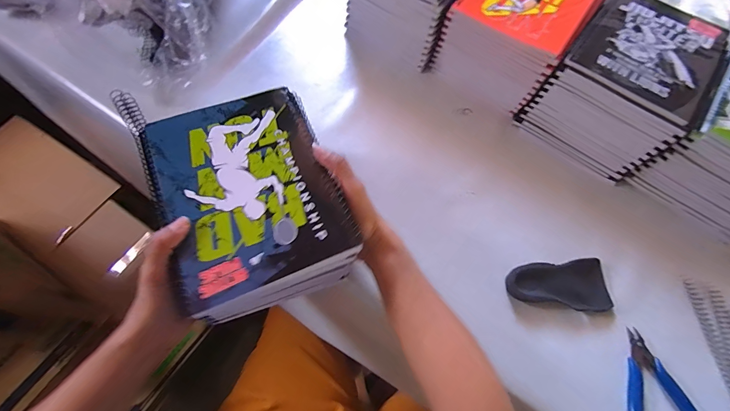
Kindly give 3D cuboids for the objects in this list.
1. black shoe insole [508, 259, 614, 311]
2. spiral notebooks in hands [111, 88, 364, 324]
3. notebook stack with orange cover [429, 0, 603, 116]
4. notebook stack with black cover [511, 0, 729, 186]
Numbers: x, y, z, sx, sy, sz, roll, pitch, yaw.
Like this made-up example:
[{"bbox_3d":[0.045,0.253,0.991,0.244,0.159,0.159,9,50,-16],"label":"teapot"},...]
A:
[{"bbox_3d":[0.230,0.096,0.411,0.119,0.014,0.059,-5,66,-4],"label":"black shoe insole"},{"bbox_3d":[-0.123,-0.010,0.371,0.161,0.094,0.217,-21,68,-12],"label":"spiral notebooks in hands"},{"bbox_3d":[0.228,-0.266,0.526,0.157,0.114,0.191,35,69,13],"label":"notebook stack with orange cover"},{"bbox_3d":[0.356,-0.171,0.486,0.161,0.114,0.205,37,70,14],"label":"notebook stack with black cover"}]

